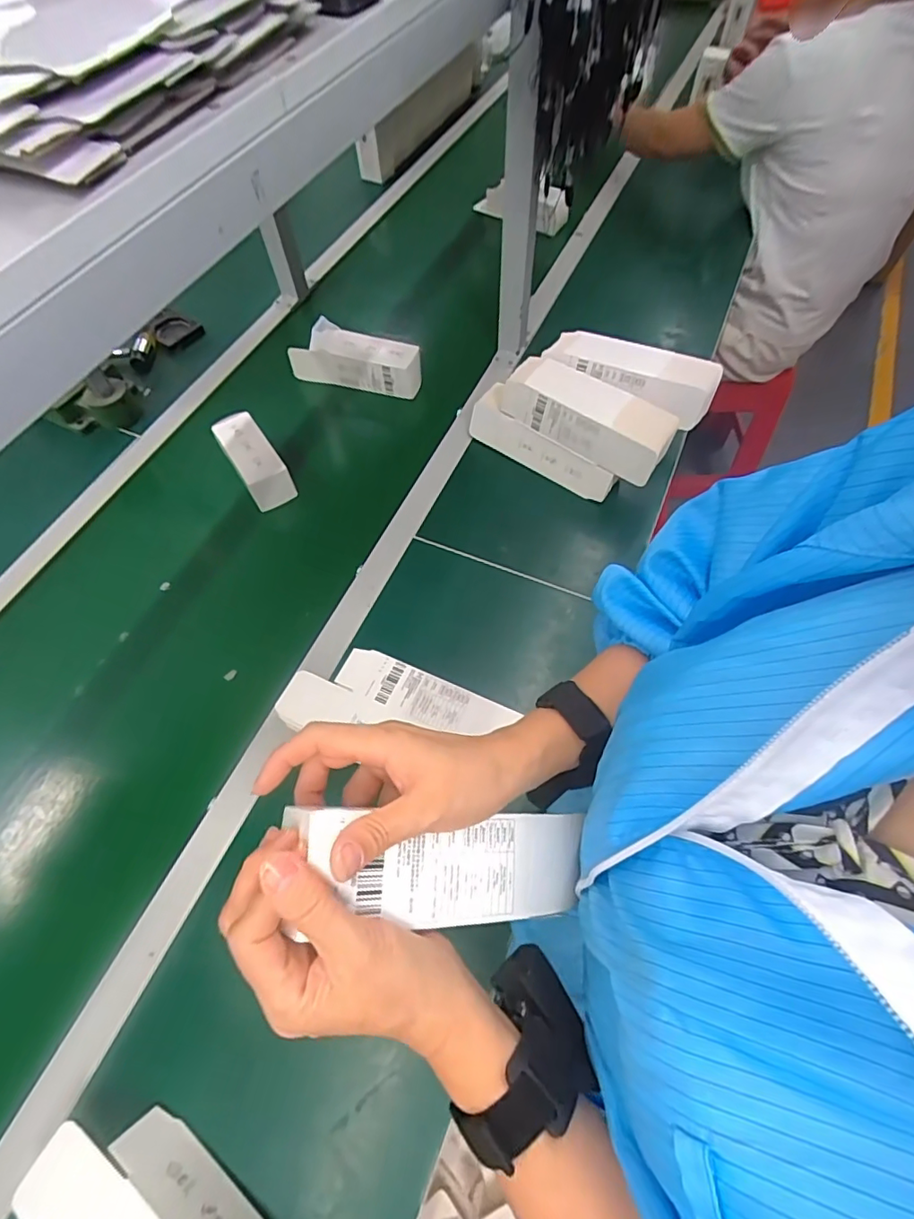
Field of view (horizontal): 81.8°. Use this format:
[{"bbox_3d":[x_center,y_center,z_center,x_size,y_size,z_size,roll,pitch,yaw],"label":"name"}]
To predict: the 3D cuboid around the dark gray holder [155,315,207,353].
[{"bbox_3d":[-0.492,-0.490,0.930,0.076,0.035,0.031,-41,68,-16],"label":"dark gray holder"}]

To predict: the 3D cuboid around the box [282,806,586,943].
[{"bbox_3d":[-0.004,0.144,0.298,0.175,0.027,0.056,14,60,-25],"label":"box"}]

